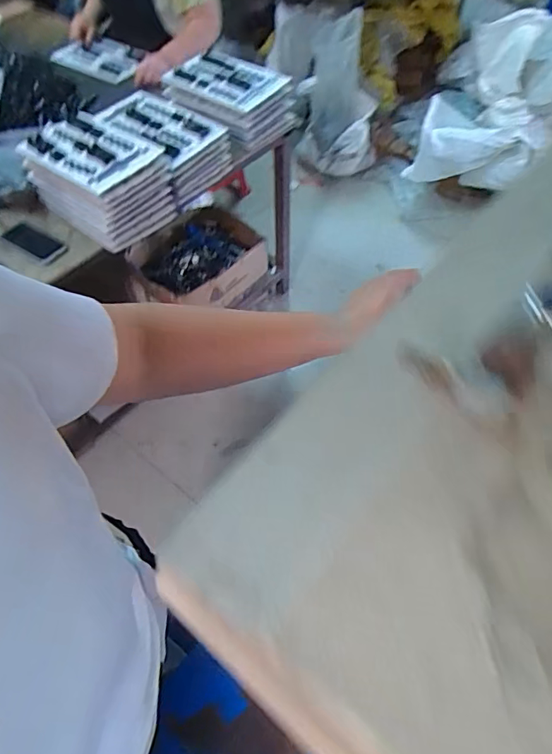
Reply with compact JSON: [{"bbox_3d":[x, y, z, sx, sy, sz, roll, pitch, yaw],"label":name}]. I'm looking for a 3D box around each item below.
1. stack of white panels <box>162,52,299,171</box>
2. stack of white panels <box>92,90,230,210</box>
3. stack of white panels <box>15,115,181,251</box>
[{"bbox_3d":[-0.152,-0.806,1.451,0.356,0.160,0.260,36,65,23],"label":"stack of white panels"},{"bbox_3d":[-0.294,-0.613,1.304,0.337,0.142,0.215,37,65,24],"label":"stack of white panels"},{"bbox_3d":[-0.433,-0.481,1.197,0.355,0.172,0.224,33,64,22],"label":"stack of white panels"}]

